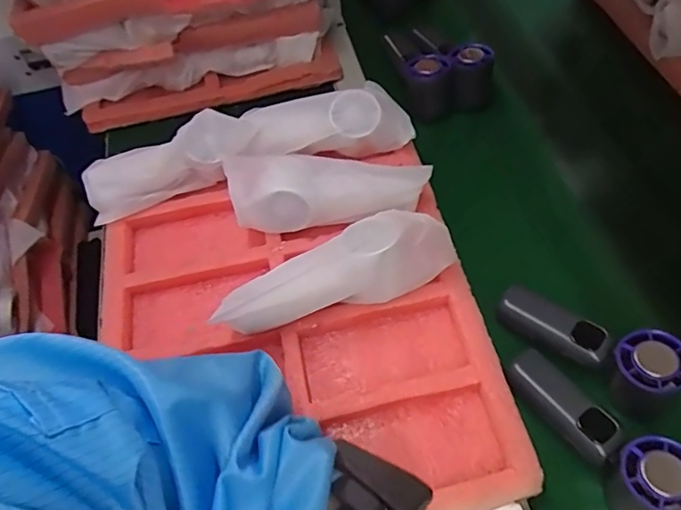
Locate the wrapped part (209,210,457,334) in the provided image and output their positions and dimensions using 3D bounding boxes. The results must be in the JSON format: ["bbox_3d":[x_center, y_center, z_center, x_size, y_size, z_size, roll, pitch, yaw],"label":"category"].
[{"bbox_3d":[-0.004,0.019,0.445,0.198,0.061,0.067,-25,58,-11],"label":"wrapped part"}]

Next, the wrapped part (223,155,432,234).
[{"bbox_3d":[-0.013,-0.066,0.494,0.187,0.049,0.059,-5,57,2],"label":"wrapped part"}]

